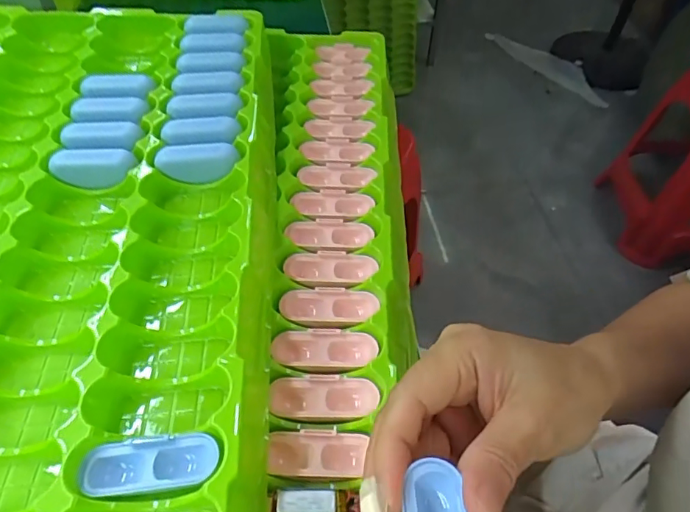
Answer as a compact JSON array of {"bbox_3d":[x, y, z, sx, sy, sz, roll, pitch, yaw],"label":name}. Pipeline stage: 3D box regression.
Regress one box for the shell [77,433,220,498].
[{"bbox_3d":[-0.093,0.102,0.238,0.063,0.014,0.024,-6,52,-7],"label":"shell"}]

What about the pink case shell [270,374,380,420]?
[{"bbox_3d":[-0.012,0.083,0.287,0.062,0.010,0.025,2,52,0],"label":"pink case shell"}]

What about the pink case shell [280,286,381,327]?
[{"bbox_3d":[-0.010,0.035,0.324,0.063,0.011,0.027,2,52,0],"label":"pink case shell"}]

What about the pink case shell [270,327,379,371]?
[{"bbox_3d":[-0.013,0.059,0.307,0.064,0.010,0.026,4,52,1],"label":"pink case shell"}]

